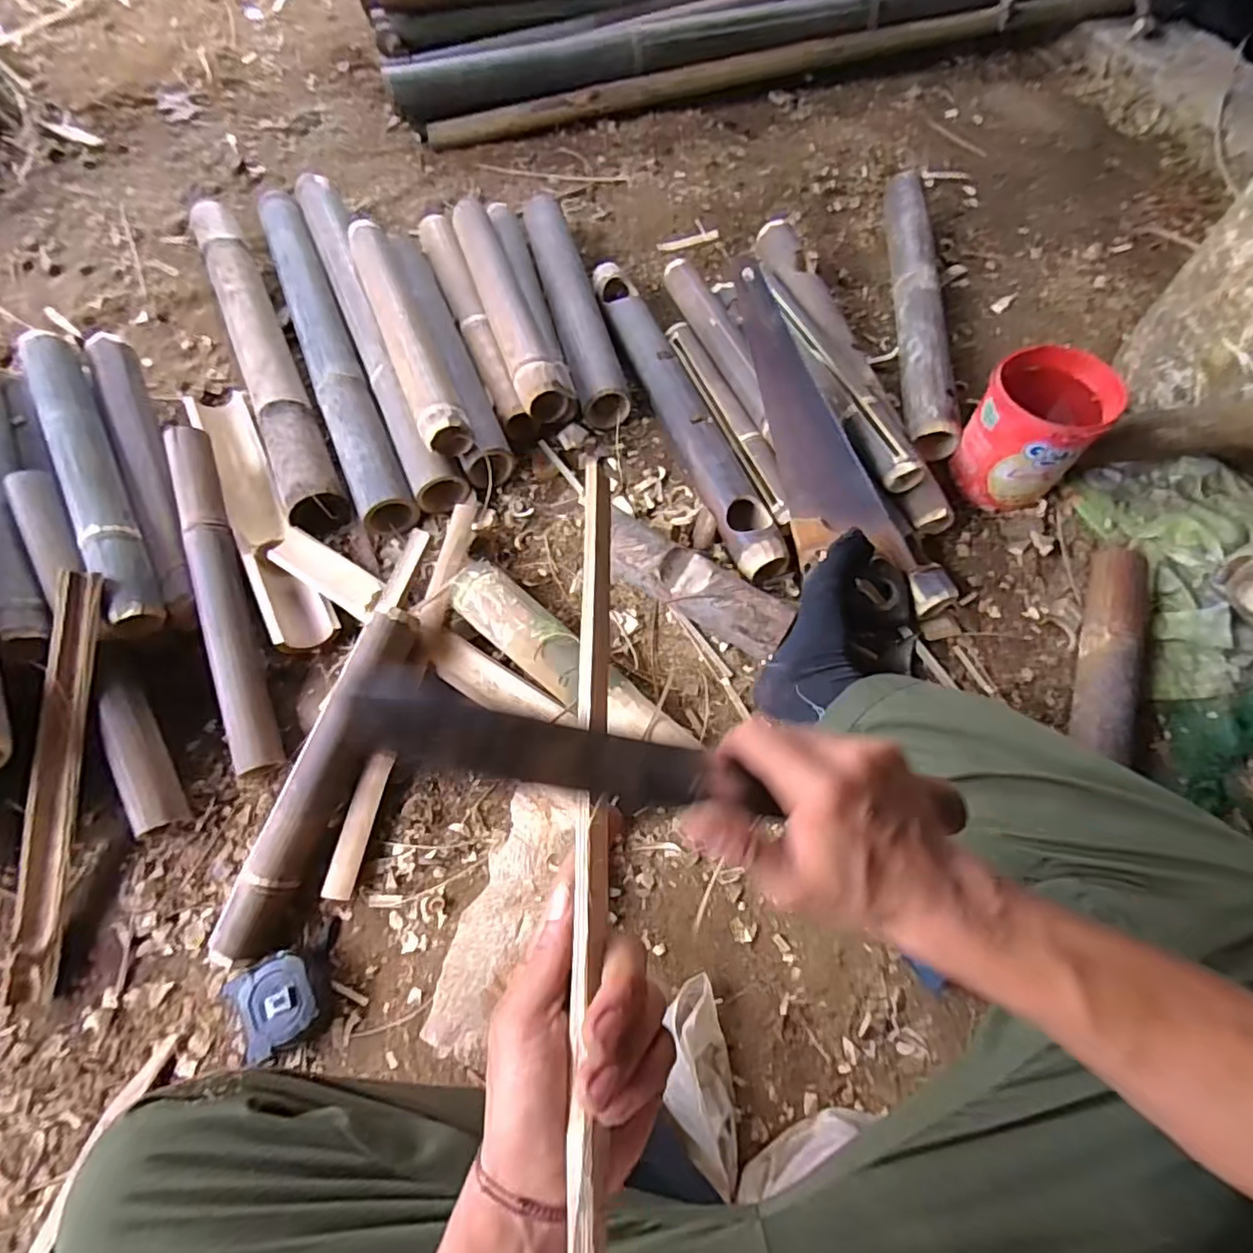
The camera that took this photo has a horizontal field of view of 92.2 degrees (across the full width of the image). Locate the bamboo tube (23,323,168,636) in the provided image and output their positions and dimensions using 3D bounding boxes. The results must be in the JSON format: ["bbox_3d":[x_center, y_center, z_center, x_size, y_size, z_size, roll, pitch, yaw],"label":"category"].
[{"bbox_3d":[-0.693,-0.203,0.777,0.057,0.060,0.498,-29,69,-11],"label":"bamboo tube"}]

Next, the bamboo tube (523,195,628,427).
[{"bbox_3d":[-0.086,-0.514,0.960,0.071,0.073,0.477,-14,67,-5],"label":"bamboo tube"}]

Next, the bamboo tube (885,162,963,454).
[{"bbox_3d":[0.458,-0.523,0.952,0.062,0.069,0.603,6,67,3],"label":"bamboo tube"}]

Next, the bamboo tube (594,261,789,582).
[{"bbox_3d":[0.076,-0.321,0.872,0.090,0.069,0.592,-17,68,-6],"label":"bamboo tube"}]

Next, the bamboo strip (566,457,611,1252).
[{"bbox_3d":[-0.017,0.074,0.309,0.015,0.021,0.382,-1,65,1],"label":"bamboo strip"}]

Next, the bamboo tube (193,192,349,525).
[{"bbox_3d":[-0.566,-0.436,0.938,0.081,0.072,0.722,-25,69,-9],"label":"bamboo tube"}]

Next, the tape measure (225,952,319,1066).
[{"bbox_3d":[-0.348,0.373,0.603,0.076,0.041,0.082,-32,70,-12],"label":"tape measure"}]

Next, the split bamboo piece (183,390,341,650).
[{"bbox_3d":[-0.515,-0.169,0.839,0.073,0.056,0.484,-29,69,-11],"label":"split bamboo piece"}]

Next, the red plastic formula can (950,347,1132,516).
[{"bbox_3d":[0.513,-0.250,0.781,0.134,0.160,0.133,0,67,1],"label":"red plastic formula can"}]

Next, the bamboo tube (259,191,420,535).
[{"bbox_3d":[-0.470,-0.445,0.942,0.078,0.072,0.735,-24,68,-9],"label":"bamboo tube"}]

